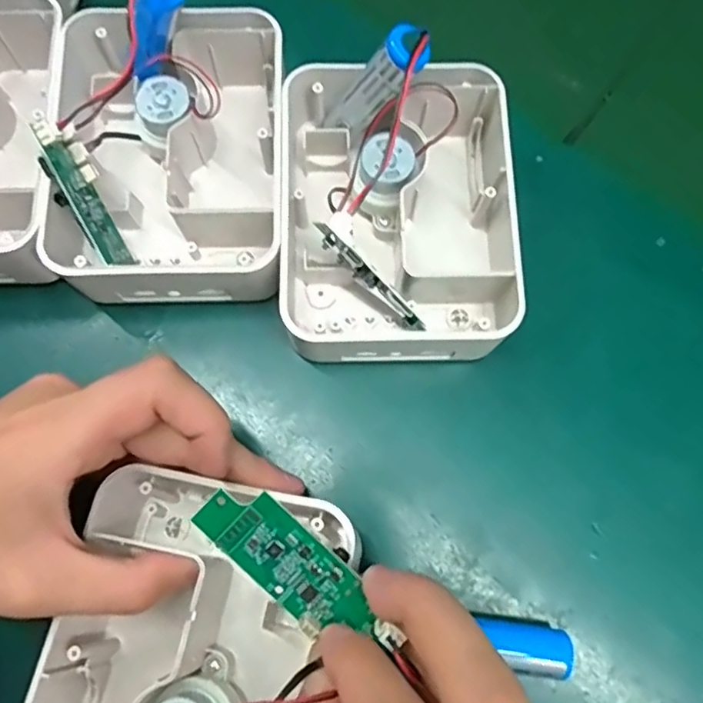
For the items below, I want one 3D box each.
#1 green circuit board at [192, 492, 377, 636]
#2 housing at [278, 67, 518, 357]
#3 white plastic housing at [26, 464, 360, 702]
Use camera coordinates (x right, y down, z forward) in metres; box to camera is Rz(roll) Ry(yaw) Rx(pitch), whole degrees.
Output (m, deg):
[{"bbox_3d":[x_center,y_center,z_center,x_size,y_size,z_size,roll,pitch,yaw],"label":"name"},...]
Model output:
[{"bbox_3d":[-0.019,0.064,0.183,0.059,0.004,0.022,44,93,-1],"label":"green circuit board"},{"bbox_3d":[0.022,-0.062,0.274,0.108,0.044,0.129,2,75,0],"label":"housing"},{"bbox_3d":[-0.061,0.121,0.223,0.098,0.050,0.140,12,75,5],"label":"white plastic housing"}]

